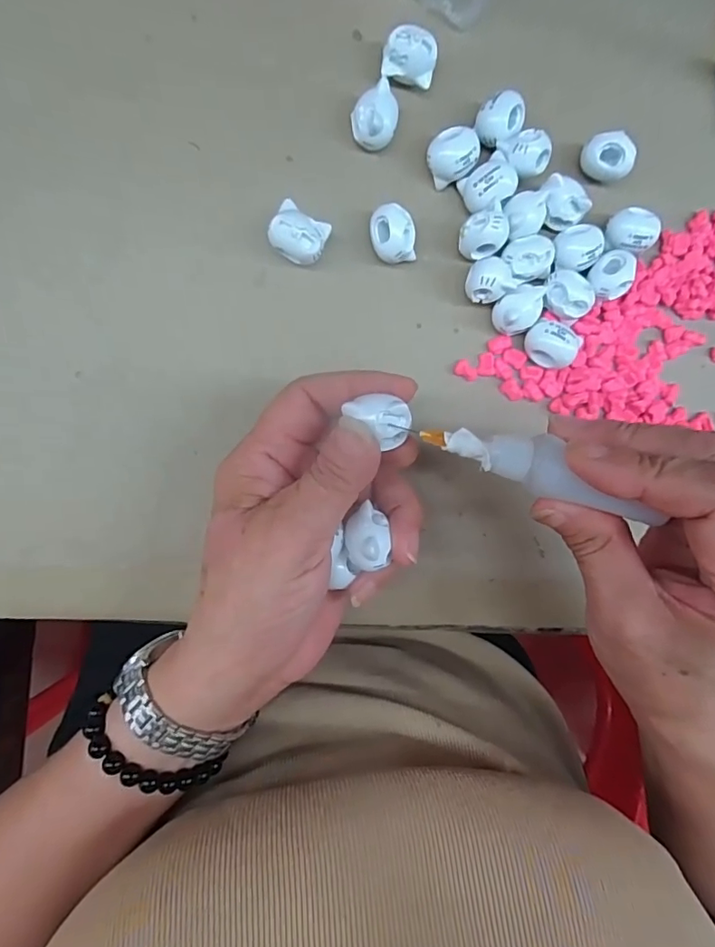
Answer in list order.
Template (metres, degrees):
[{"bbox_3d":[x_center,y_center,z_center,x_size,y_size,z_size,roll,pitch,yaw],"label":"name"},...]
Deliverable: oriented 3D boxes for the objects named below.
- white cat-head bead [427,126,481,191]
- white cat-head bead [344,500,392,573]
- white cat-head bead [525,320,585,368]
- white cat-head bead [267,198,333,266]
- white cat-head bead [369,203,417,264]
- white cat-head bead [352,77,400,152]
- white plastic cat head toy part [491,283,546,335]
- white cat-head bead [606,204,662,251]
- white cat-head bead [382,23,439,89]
[{"bbox_3d":[0.048,-0.156,0.254,0.025,0.014,0.025,0,99,0],"label":"white cat-head bead"},{"bbox_3d":[0.003,0.027,0.210,0.016,0.014,0.024,-5,91,-9],"label":"white cat-head bead"},{"bbox_3d":[0.097,-0.064,0.258,0.023,0.018,0.018,38,85,-7],"label":"white cat-head bead"},{"bbox_3d":[-0.028,-0.111,0.244,0.025,0.018,0.022,26,87,-8],"label":"white cat-head bead"},{"bbox_3d":[0.017,-0.114,0.250,0.019,0.020,0.025,-18,93,-8],"label":"white cat-head bead"},{"bbox_3d":[0.008,-0.170,0.248,0.021,0.020,0.025,15,88,-9],"label":"white cat-head bead"},{"bbox_3d":[0.080,-0.081,0.258,0.025,0.019,0.020,-30,95,-7],"label":"white plastic cat head toy part"},{"bbox_3d":[0.141,-0.124,0.266,0.023,0.014,0.022,-15,93,-8],"label":"white cat-head bead"},{"bbox_3d":[0.025,-0.201,0.252,0.025,0.019,0.019,8,89,-9],"label":"white cat-head bead"}]

